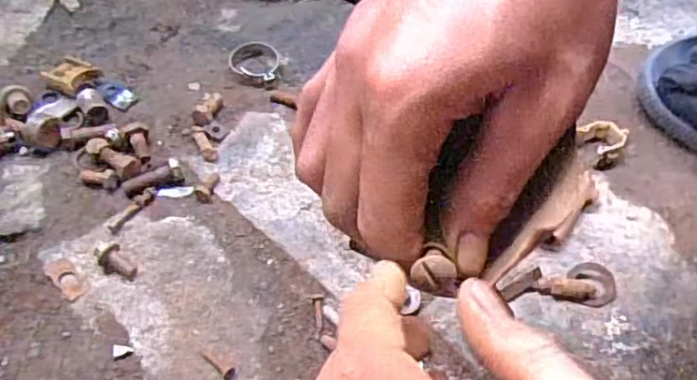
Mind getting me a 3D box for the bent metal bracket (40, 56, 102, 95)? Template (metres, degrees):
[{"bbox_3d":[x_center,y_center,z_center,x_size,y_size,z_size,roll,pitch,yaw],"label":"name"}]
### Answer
[{"bbox_3d":[-0.202,-0.085,0.479,0.033,0.009,0.031,26,55,17],"label":"bent metal bracket"}]

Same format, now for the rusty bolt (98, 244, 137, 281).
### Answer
[{"bbox_3d":[-0.135,0.043,0.378,0.016,0.011,0.023,-33,60,-25],"label":"rusty bolt"}]

